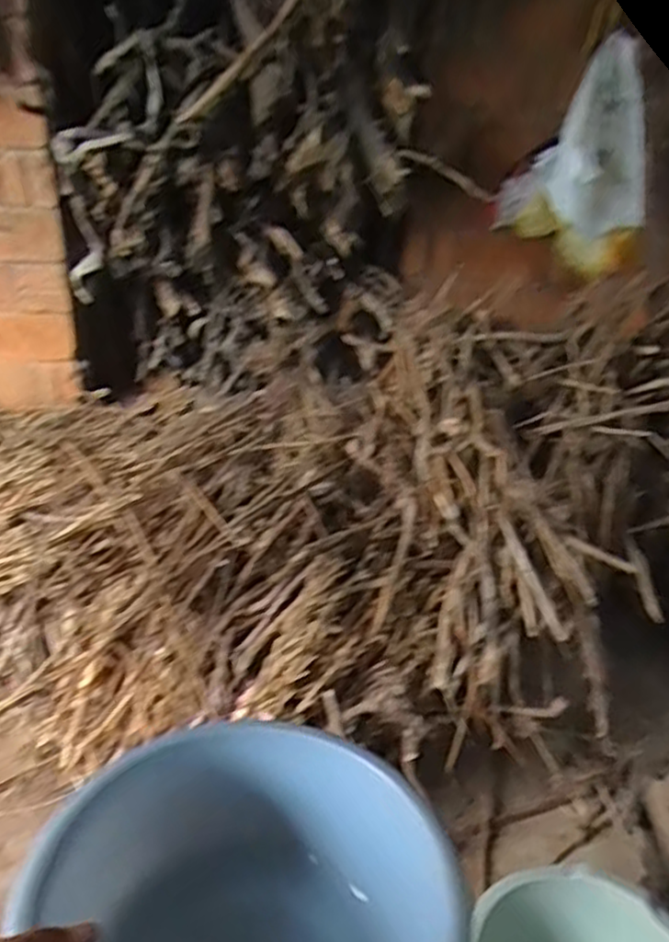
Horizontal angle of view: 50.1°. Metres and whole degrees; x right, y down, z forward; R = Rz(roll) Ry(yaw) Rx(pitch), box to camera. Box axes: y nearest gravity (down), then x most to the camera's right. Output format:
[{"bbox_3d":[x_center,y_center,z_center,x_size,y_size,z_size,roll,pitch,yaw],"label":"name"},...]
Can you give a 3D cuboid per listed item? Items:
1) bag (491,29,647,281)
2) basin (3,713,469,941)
[{"bbox_3d":[0.515,-0.654,1.516,0.130,0.423,0.282,-20,37,-36],"label":"bag"},{"bbox_3d":[-0.049,0.293,0.441,0.237,0.143,0.232,3,29,-2],"label":"basin"}]

